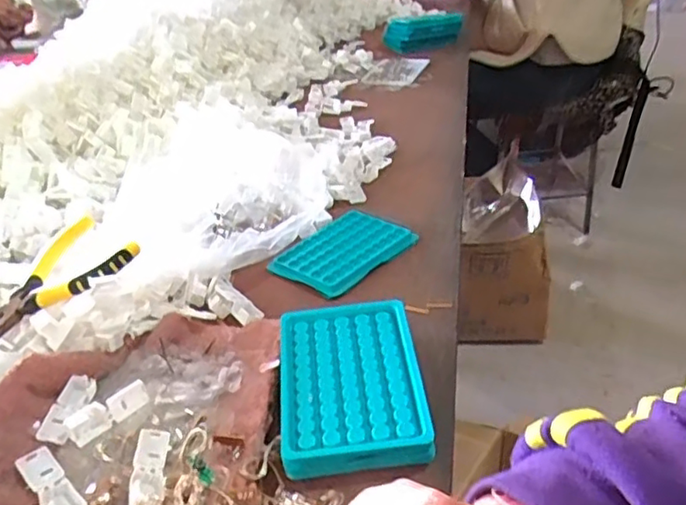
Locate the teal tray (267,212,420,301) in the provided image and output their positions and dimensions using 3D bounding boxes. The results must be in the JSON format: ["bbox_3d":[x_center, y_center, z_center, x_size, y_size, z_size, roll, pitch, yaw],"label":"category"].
[{"bbox_3d":[0.002,-0.001,0.615,0.093,0.016,0.126,23,43,36],"label":"teal tray"}]

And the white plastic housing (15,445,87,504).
[{"bbox_3d":[-0.181,0.143,0.378,0.020,0.008,0.061,-31,57,-33],"label":"white plastic housing"}]

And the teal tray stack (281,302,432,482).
[{"bbox_3d":[0.005,0.091,0.433,0.096,0.031,0.132,-7,33,-1],"label":"teal tray stack"}]

